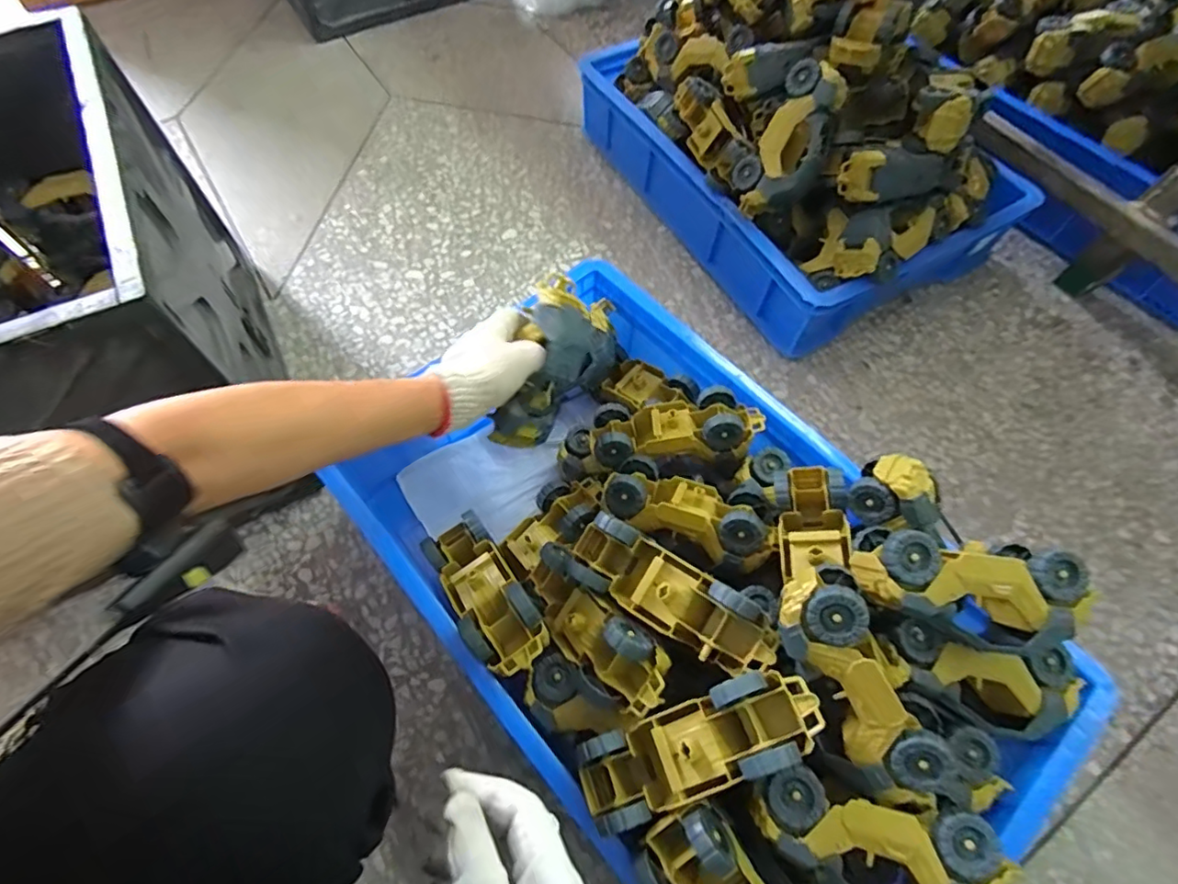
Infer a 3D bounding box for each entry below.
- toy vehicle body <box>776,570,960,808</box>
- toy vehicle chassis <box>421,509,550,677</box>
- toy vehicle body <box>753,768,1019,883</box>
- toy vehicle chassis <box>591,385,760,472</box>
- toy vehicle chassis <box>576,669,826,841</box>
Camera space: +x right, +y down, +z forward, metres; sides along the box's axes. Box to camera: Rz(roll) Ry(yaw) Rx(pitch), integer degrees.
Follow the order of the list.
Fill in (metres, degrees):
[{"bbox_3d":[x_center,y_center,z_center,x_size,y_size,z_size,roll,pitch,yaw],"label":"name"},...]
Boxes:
[{"bbox_3d":[0.188,0.171,0.402,0.071,0.065,0.170,-26,86,-11],"label":"toy vehicle body"},{"bbox_3d":[-0.095,0.128,0.508,0.061,0.051,0.173,-32,46,-14],"label":"toy vehicle chassis"},{"bbox_3d":[0.191,0.286,0.397,0.158,0.066,0.085,12,63,5],"label":"toy vehicle body"},{"bbox_3d":[0.088,-0.015,0.585,0.170,0.047,0.074,-3,62,-2],"label":"toy vehicle chassis"},{"bbox_3d":[0.075,0.215,0.403,0.175,0.062,0.062,-27,64,10],"label":"toy vehicle chassis"}]

